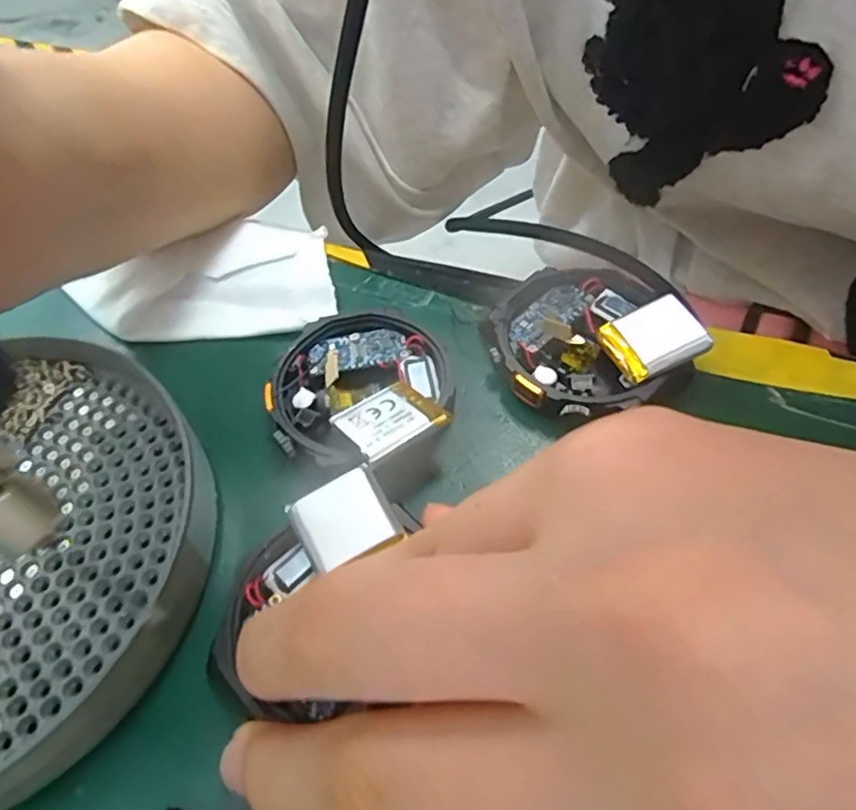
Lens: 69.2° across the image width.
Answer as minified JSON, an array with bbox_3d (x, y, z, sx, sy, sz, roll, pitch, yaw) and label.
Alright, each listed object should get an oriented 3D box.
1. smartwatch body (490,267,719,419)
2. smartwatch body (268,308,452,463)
[{"bbox_3d":[0.042,-0.019,0.172,0.049,0.017,0.048,-2,56,3],"label":"smartwatch body"},{"bbox_3d":[-0.017,-0.008,0.164,0.048,0.013,0.050,-2,56,3],"label":"smartwatch body"}]

